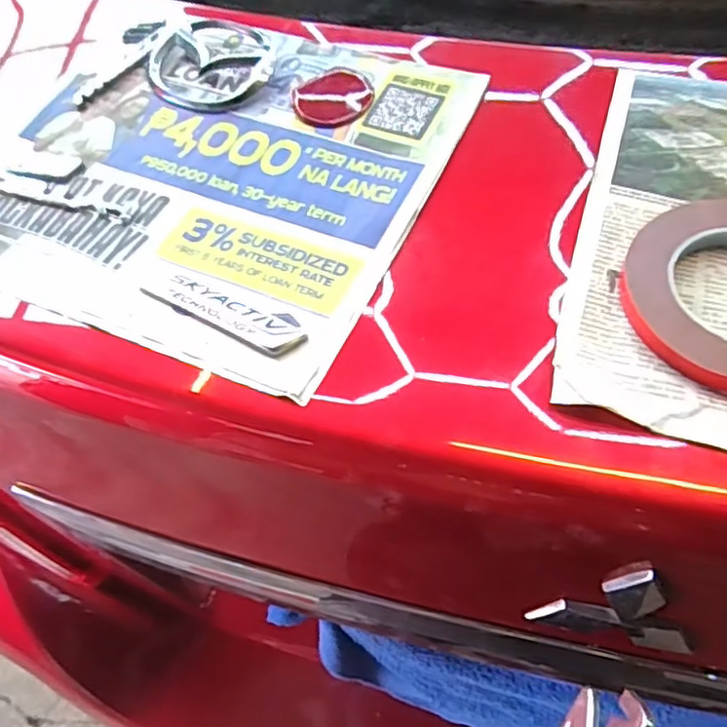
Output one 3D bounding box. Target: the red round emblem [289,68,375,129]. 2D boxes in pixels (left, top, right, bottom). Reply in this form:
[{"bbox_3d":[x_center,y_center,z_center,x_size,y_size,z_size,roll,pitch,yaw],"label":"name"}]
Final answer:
[{"bbox_3d":[-0.022,-0.194,0.460,0.056,0.008,0.062,-19,55,-10],"label":"red round emblem"}]

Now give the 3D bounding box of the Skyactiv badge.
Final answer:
[{"bbox_3d":[-0.082,-0.032,0.366,0.107,0.007,0.027,25,59,20],"label":"Skyactiv badge"}]

